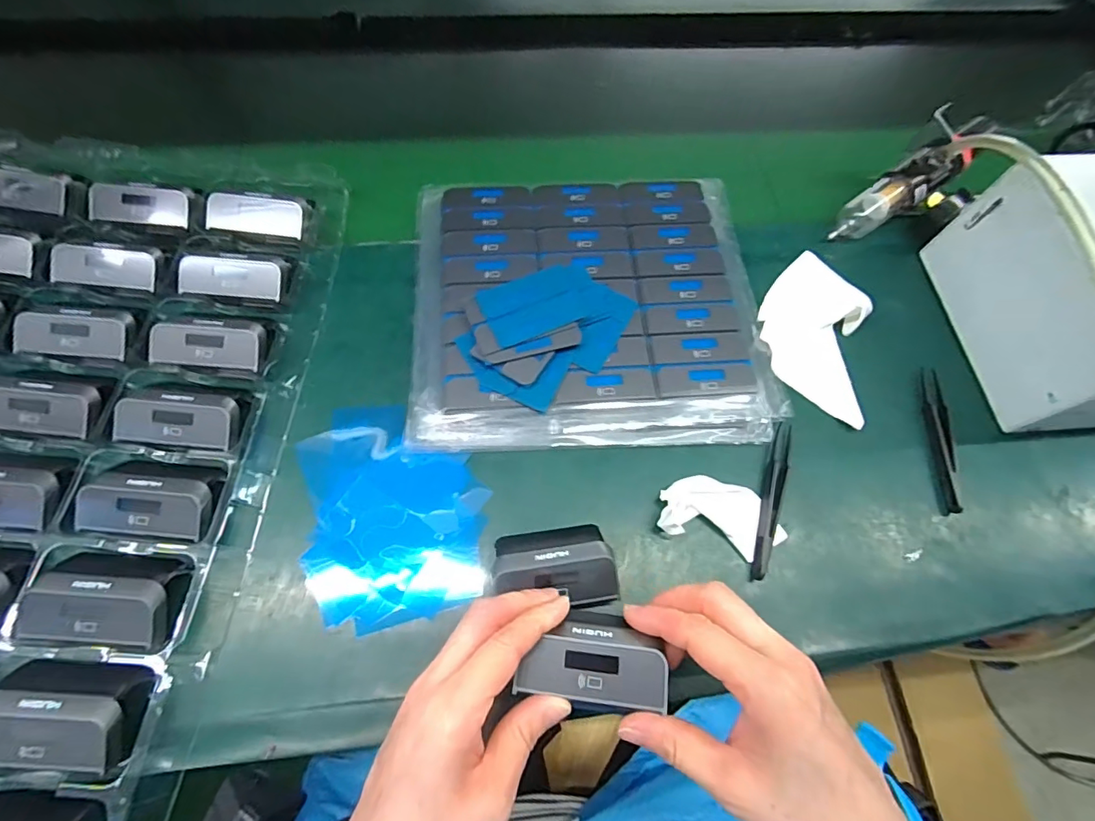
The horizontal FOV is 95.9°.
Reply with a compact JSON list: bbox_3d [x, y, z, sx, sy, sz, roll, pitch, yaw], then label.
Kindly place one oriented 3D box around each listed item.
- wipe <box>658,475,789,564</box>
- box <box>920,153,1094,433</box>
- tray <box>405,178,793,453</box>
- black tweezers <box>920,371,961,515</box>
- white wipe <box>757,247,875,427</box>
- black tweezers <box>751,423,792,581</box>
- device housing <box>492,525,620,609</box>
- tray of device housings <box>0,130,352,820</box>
[{"bbox_3d":[0.118,0.069,0.328,0.083,0.019,0.046,15,68,4],"label":"wipe"},{"bbox_3d":[0.425,-0.088,0.357,0.185,0.103,0.179,-5,68,-5],"label":"box"},{"bbox_3d":[0.033,-0.089,0.384,0.264,0.027,0.239,-2,68,-4],"label":"tray"},{"bbox_3d":[0.286,0.017,0.358,0.015,0.006,0.111,9,67,1],"label":"black tweezers"},{"bbox_3d":[0.210,-0.066,0.391,0.075,0.022,0.145,13,67,3],"label":"white wipe"},{"bbox_3d":[0.153,0.059,0.337,0.014,0.012,0.110,20,68,6],"label":"black tweezers"},{"bbox_3d":[0.004,0.096,0.303,0.071,0.026,0.048,-6,68,-5],"label":"device housing"},{"bbox_3d":[-0.335,0.025,0.315,0.306,0.034,0.486,4,67,-1],"label":"tray of device housings"}]

